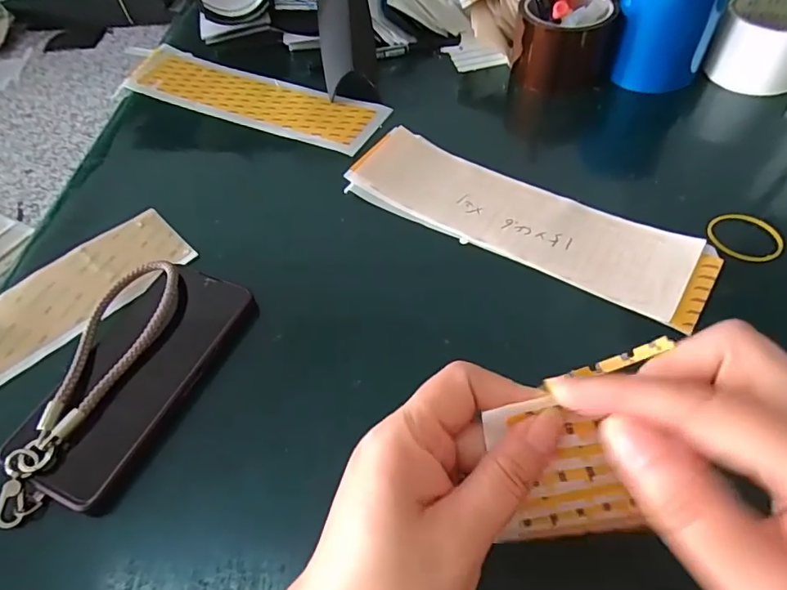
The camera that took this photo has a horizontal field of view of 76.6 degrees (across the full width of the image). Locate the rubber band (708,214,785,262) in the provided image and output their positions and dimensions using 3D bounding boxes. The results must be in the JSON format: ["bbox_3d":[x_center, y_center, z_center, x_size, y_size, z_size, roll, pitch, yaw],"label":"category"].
[{"bbox_3d":[0.268,-0.044,0.380,0.051,0.004,0.044,11,60,11],"label":"rubber band"}]

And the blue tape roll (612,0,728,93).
[{"bbox_3d":[0.263,-0.265,0.481,0.088,0.110,0.070,18,58,18],"label":"blue tape roll"}]

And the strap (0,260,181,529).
[{"bbox_3d":[-0.191,0.052,0.324,0.054,0.020,0.180,3,55,8],"label":"strap"}]

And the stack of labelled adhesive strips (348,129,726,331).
[{"bbox_3d":[0.100,-0.064,0.403,0.289,0.015,0.085,26,61,22],"label":"stack of labelled adhesive strips"}]

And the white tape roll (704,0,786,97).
[{"bbox_3d":[0.361,-0.246,0.482,0.081,0.060,0.084,26,61,22],"label":"white tape roll"}]

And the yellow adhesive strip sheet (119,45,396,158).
[{"bbox_3d":[-0.153,-0.210,0.531,0.299,0.005,0.082,21,59,17],"label":"yellow adhesive strip sheet"}]

